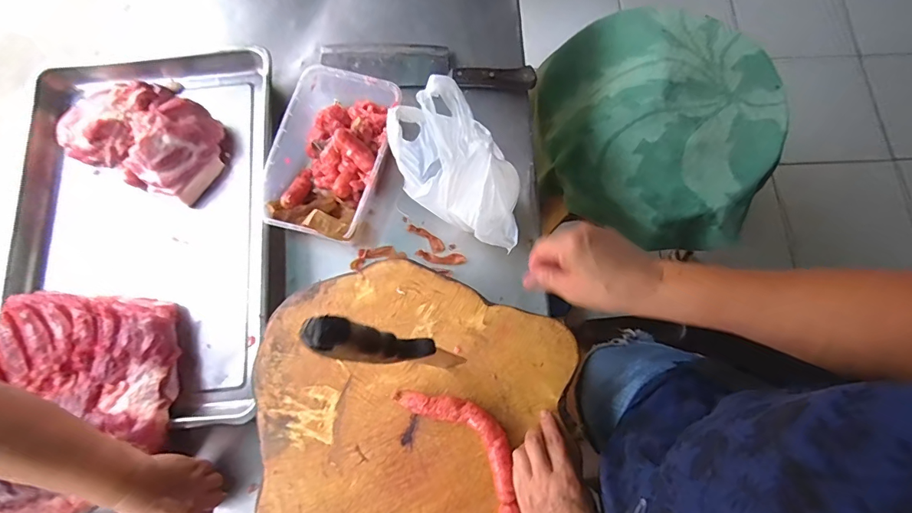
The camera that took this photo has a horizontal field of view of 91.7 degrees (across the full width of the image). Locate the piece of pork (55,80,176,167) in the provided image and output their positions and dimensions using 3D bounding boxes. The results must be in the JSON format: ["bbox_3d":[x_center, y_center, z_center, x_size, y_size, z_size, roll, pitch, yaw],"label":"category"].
[{"bbox_3d":[-0.542,-0.218,0.709,0.125,0.066,0.176,35,78,9],"label":"piece of pork"}]

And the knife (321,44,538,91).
[{"bbox_3d":[-0.049,-0.325,0.741,0.358,0.032,0.075,6,75,2],"label":"knife"}]

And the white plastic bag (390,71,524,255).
[{"bbox_3d":[0.011,-0.105,0.546,0.180,0.165,0.099,24,76,6],"label":"white plastic bag"}]

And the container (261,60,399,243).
[{"bbox_3d":[-0.185,-0.150,0.671,0.159,0.075,0.255,12,75,3],"label":"container"}]

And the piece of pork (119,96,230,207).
[{"bbox_3d":[-0.433,-0.164,0.686,0.120,0.082,0.156,32,77,8],"label":"piece of pork"}]

